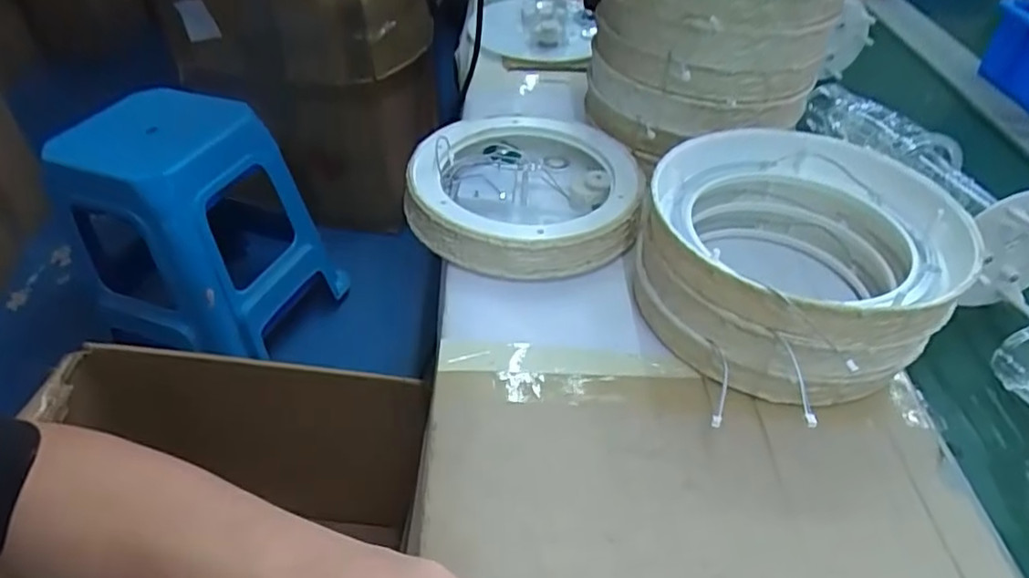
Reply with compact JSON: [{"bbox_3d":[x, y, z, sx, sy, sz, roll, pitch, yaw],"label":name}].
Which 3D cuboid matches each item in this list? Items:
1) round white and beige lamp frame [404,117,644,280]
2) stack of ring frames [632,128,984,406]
[{"bbox_3d":[0.009,-0.086,0.566,0.201,0.047,0.189,2,42,-2],"label":"round white and beige lamp frame"},{"bbox_3d":[0.204,-0.019,0.473,0.219,0.098,0.218,11,43,8],"label":"stack of ring frames"}]

